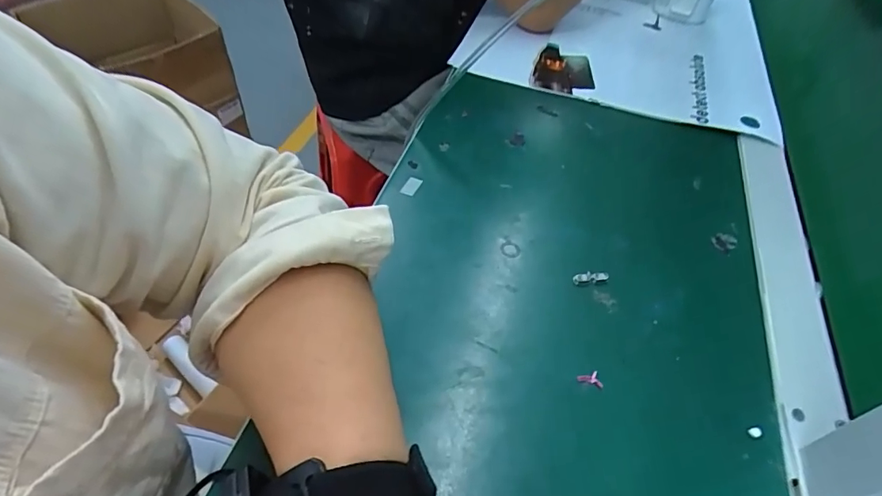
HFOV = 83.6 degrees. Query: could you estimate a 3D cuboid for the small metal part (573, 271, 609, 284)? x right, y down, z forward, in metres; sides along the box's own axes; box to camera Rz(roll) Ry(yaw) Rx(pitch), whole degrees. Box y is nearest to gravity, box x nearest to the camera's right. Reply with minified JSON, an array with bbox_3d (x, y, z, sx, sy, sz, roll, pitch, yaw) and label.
[{"bbox_3d":[0.107,0.021,0.353,0.027,0.004,0.008,-4,50,-8],"label":"small metal part"}]

